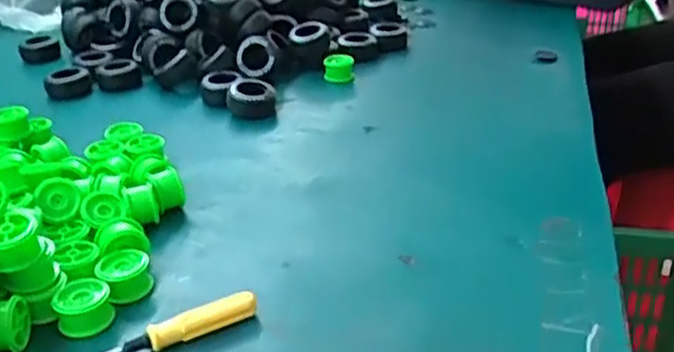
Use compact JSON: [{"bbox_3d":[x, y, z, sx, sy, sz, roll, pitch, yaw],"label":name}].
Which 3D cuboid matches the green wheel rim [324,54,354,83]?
[{"bbox_3d":[0.002,-0.128,0.836,0.035,0.031,0.030,-2,28,2],"label":"green wheel rim"}]

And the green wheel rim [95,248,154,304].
[{"bbox_3d":[-0.141,0.068,0.472,0.033,0.024,0.036,-12,29,-17],"label":"green wheel rim"}]

